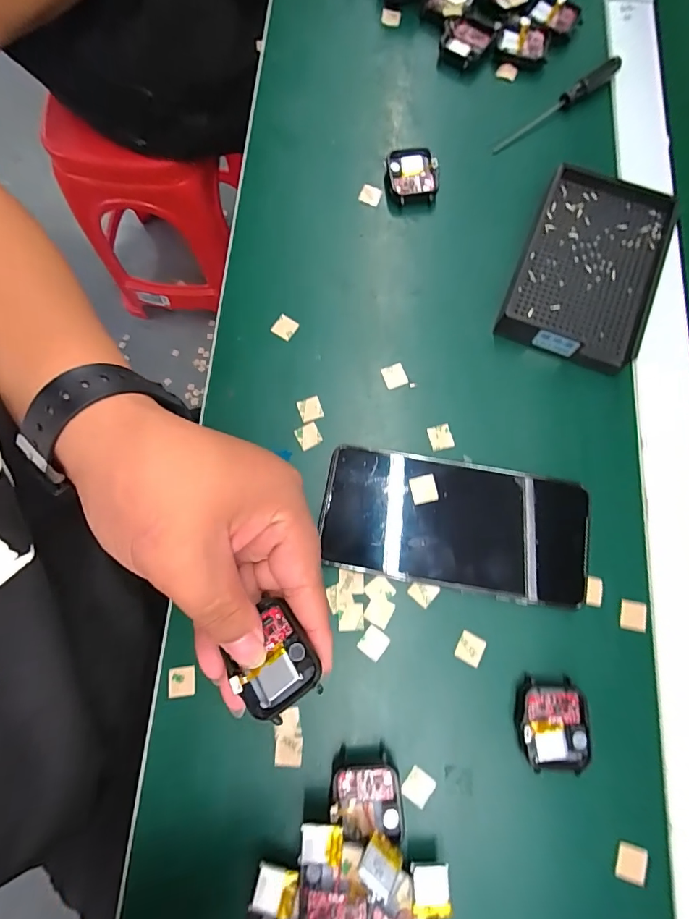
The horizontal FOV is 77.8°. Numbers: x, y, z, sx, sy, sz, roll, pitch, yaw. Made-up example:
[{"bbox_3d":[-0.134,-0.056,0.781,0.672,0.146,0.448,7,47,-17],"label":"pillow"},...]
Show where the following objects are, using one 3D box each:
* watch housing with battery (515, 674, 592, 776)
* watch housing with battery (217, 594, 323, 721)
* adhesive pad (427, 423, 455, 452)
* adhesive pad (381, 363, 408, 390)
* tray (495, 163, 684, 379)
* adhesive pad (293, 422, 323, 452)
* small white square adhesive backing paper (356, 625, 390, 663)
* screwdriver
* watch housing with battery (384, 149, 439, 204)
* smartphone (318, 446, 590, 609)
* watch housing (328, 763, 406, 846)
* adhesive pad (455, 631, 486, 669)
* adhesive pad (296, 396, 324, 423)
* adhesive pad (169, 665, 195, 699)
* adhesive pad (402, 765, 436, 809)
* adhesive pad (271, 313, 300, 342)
[{"bbox_3d":[0.119,0.152,0.246,0.040,0.014,0.047,0,77,1],"label":"watch housing with battery"},{"bbox_3d":[-0.032,0.089,0.189,0.036,0.009,0.043,-35,79,-6],"label":"watch housing with battery"},{"bbox_3d":[0.066,-0.015,0.290,0.015,0.004,0.017,-14,77,-2],"label":"adhesive pad"},{"bbox_3d":[0.035,-0.059,0.300,0.016,0.004,0.017,-19,77,-3],"label":"adhesive pad"},{"bbox_3d":[0.175,-0.140,0.306,0.090,0.021,0.143,22,78,6],"label":"tray"},{"bbox_3d":[-0.025,-0.016,0.290,0.016,0.004,0.016,-27,78,-5],"label":"adhesive pad"},{"bbox_3d":[0.018,0.112,0.260,0.016,0.004,0.016,38,81,9],"label":"small white square adhesive backing paper"},{"bbox_3d":[0.176,-0.288,0.345,0.136,0.012,0.011,-39,79,-7],"label":"screwdriver"},{"bbox_3d":[0.052,-0.220,0.332,0.037,0.016,0.040,-4,77,0],"label":"watch housing with battery"},{"bbox_3d":[0.068,0.041,0.271,0.162,0.015,0.077,10,77,3],"label":"smartphone"},{"bbox_3d":[0.013,0.188,0.237,0.038,0.017,0.035,1,77,1],"label":"watch housing"},{"bbox_3d":[0.077,0.115,0.259,0.016,0.004,0.017,28,79,7],"label":"adhesive pad"},{"bbox_3d":[-0.024,-0.035,0.294,0.016,0.004,0.016,-20,77,-3],"label":"adhesive pad"},{"bbox_3d":[-0.098,0.133,0.255,0.016,0.004,0.017,-7,77,0],"label":"adhesive pad"},{"bbox_3d":[0.042,0.187,0.243,0.016,0.004,0.017,34,80,8],"label":"adhesive pad"},{"bbox_3d":[-0.043,-0.096,0.310,0.016,0.004,0.017,32,80,8],"label":"adhesive pad"}]

